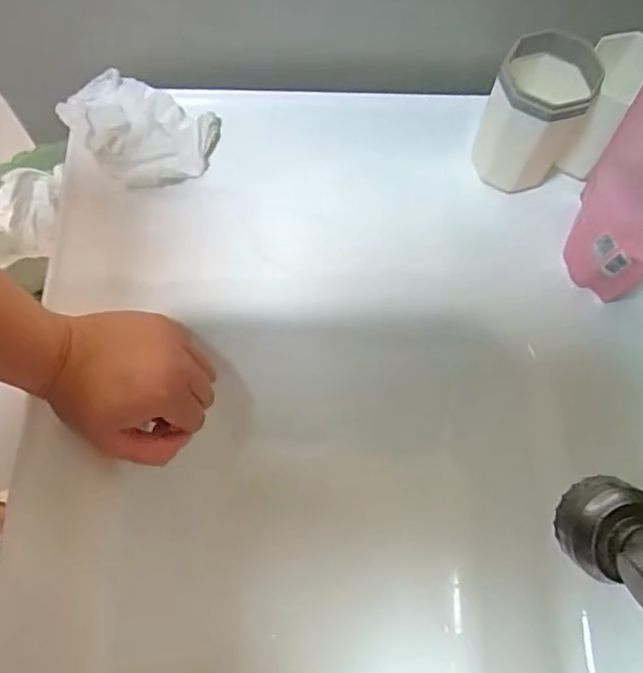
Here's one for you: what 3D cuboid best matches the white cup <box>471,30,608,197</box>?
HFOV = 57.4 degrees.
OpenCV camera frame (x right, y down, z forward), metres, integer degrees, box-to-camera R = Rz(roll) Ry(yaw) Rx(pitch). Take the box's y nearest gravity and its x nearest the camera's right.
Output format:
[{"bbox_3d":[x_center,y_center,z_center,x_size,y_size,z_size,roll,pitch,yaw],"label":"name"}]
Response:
[{"bbox_3d":[0.165,-0.171,0.455,0.075,0.114,0.080,26,72,8],"label":"white cup"}]

